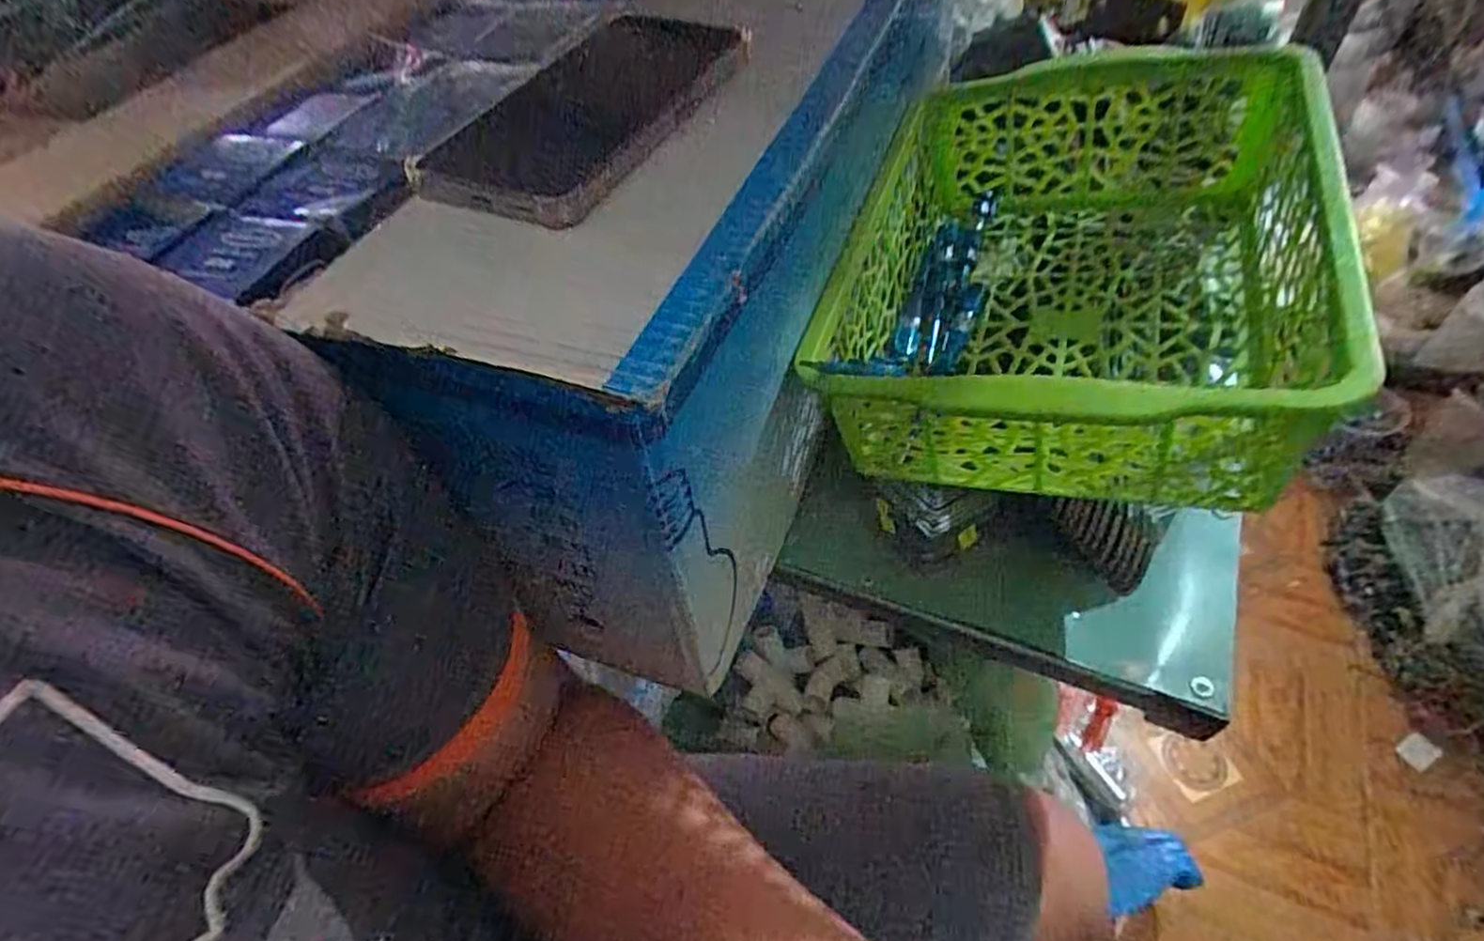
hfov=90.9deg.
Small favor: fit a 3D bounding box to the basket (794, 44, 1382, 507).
[{"bbox_3d":[0.174,-0.114,0.403,0.219,0.097,0.323,12,52,17],"label":"basket"}]

